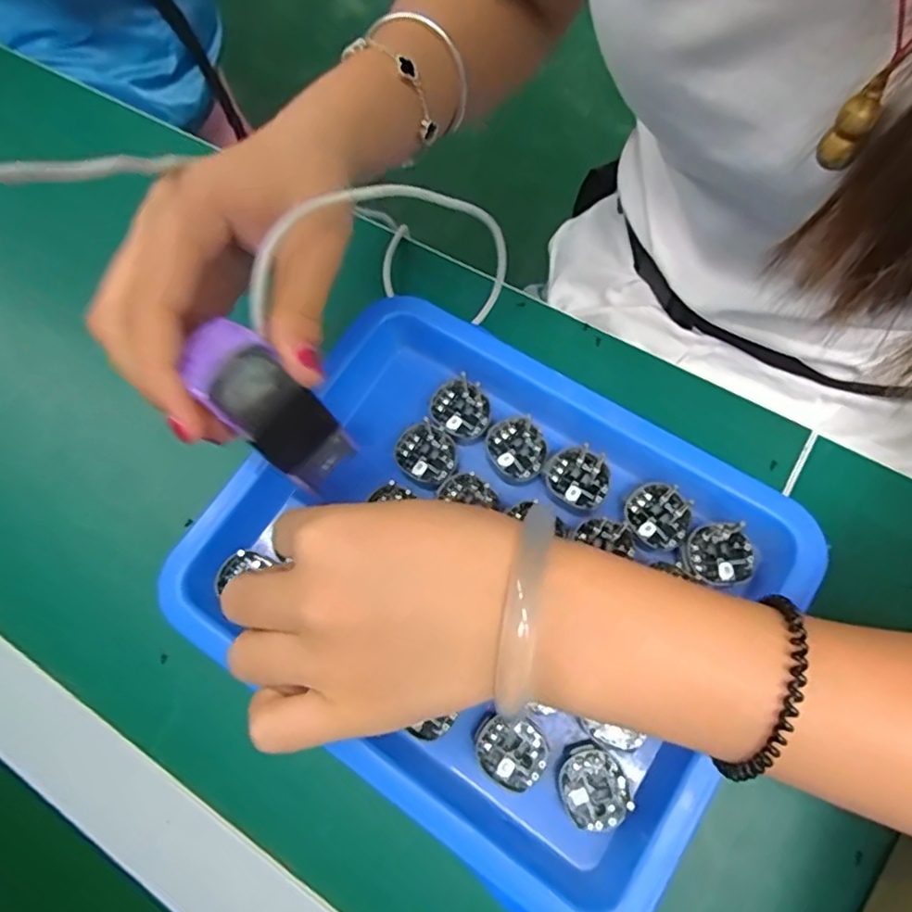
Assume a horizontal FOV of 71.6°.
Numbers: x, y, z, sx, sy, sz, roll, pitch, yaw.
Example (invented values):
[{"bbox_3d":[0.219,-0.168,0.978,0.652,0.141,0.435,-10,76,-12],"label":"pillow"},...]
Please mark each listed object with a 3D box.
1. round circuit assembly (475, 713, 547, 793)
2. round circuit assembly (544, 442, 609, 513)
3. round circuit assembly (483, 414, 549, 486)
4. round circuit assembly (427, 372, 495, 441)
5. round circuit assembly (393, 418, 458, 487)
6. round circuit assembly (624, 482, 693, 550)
[{"bbox_3d":[0.021,0.112,0.241,0.027,0.004,0.024,39,76,13],"label":"round circuit assembly"},{"bbox_3d":[0.053,0.008,0.274,0.027,0.007,0.025,0,71,1],"label":"round circuit assembly"},{"bbox_3d":[0.027,-0.002,0.282,0.026,0.009,0.028,-2,75,8],"label":"round circuit assembly"},{"bbox_3d":[0.003,-0.022,0.289,0.028,0.004,0.027,0,71,1],"label":"round circuit assembly"},{"bbox_3d":[-0.013,-0.001,0.283,0.028,0.004,0.025,38,76,13],"label":"round circuit assembly"},{"bbox_3d":[0.084,0.025,0.264,0.025,0.006,0.026,0,71,1],"label":"round circuit assembly"}]

